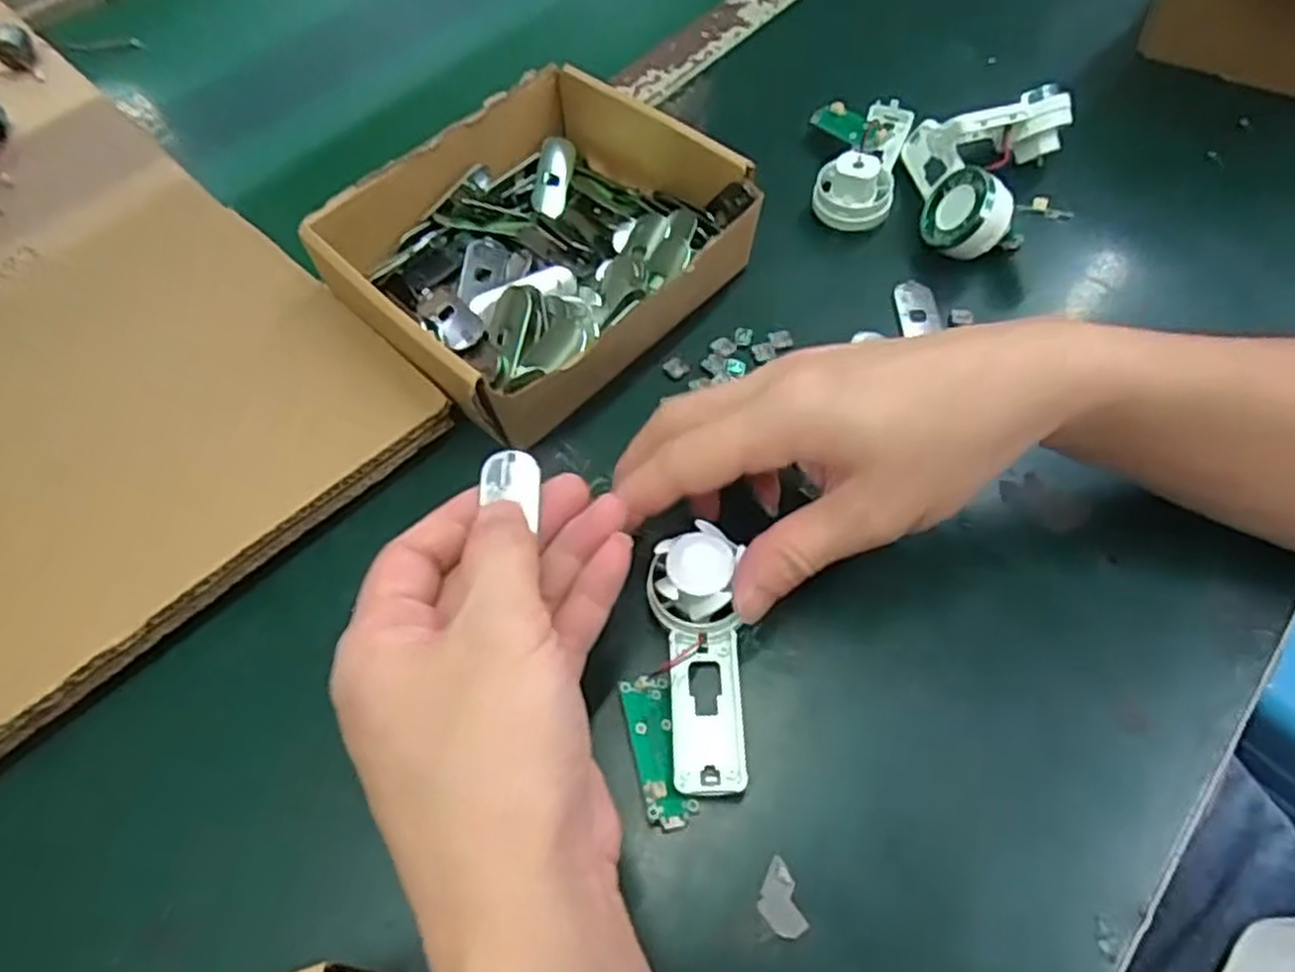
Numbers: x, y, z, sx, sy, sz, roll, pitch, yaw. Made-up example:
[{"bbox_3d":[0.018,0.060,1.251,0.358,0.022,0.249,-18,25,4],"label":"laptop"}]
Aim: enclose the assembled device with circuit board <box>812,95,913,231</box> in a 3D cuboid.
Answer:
[{"bbox_3d":[0.110,-0.177,0.426,0.050,0.033,0.090,14,60,11],"label":"assembled device with circuit board"}]

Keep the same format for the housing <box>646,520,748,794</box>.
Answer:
[{"bbox_3d":[0.019,0.061,0.286,0.031,0.023,0.089,-3,79,0],"label":"housing"}]

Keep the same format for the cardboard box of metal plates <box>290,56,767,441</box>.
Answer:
[{"bbox_3d":[-0.049,-0.111,0.376,0.151,0.052,0.173,37,67,22],"label":"cardboard box of metal plates"}]

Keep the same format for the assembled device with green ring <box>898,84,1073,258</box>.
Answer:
[{"bbox_3d":[0.177,-0.158,0.400,0.077,0.050,0.088,0,58,3],"label":"assembled device with green ring"}]

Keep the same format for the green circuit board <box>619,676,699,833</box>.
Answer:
[{"bbox_3d":[0.004,0.092,0.276,0.017,0.005,0.051,-13,59,-6],"label":"green circuit board"}]

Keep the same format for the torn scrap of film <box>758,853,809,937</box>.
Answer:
[{"bbox_3d":[0.042,0.133,0.257,0.013,0.004,0.023,-14,59,-6],"label":"torn scrap of film"}]

